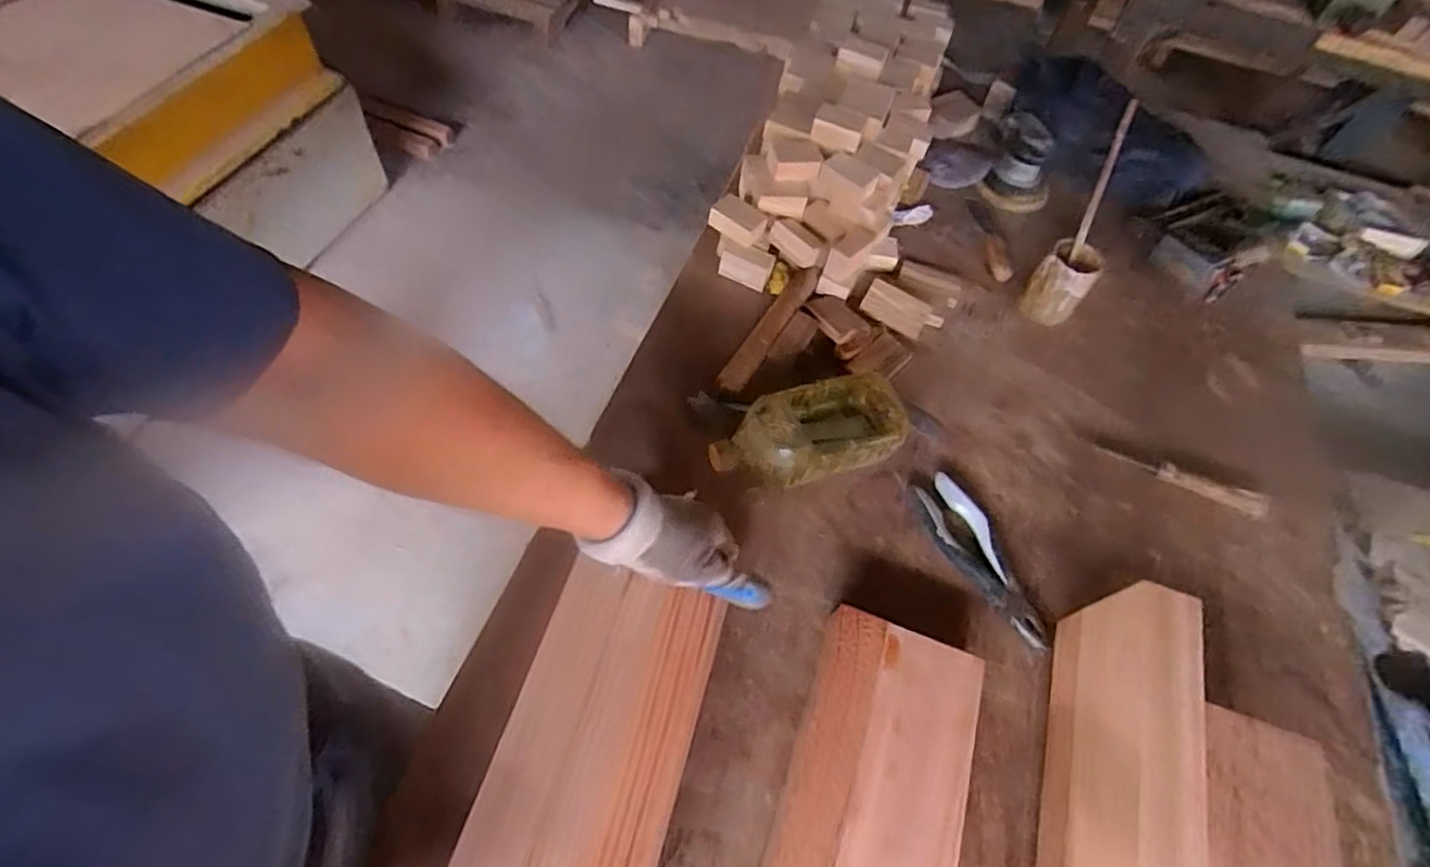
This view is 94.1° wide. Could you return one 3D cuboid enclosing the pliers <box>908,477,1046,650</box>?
[{"bbox_3d":[0.280,0.128,0.692,0.062,0.013,0.191,-25,63,-18],"label":"pliers"}]

